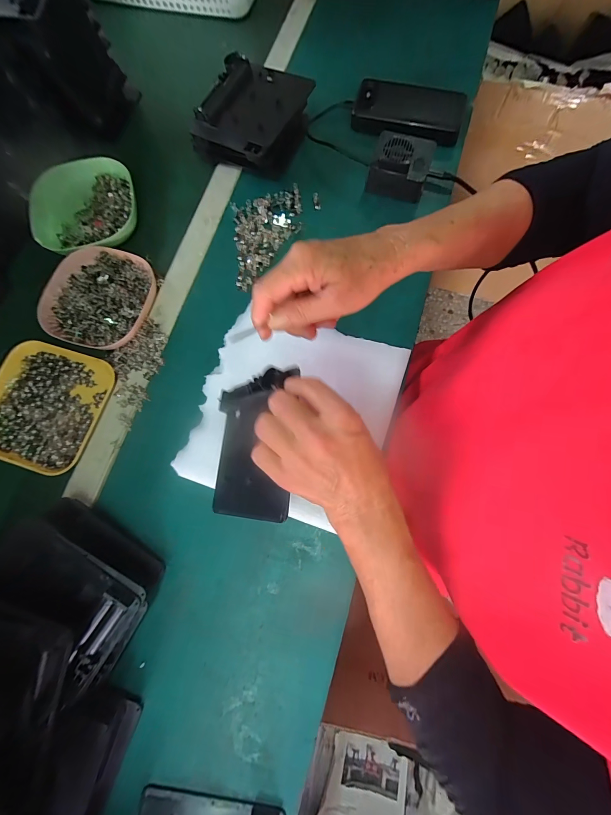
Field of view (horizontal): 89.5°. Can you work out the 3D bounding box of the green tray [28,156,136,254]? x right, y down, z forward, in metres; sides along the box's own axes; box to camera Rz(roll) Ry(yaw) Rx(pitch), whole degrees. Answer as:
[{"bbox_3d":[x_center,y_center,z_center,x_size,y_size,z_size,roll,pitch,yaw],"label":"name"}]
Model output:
[{"bbox_3d":[-0.306,-0.274,0.431,0.139,0.032,0.130,-18,76,-2],"label":"green tray"}]

